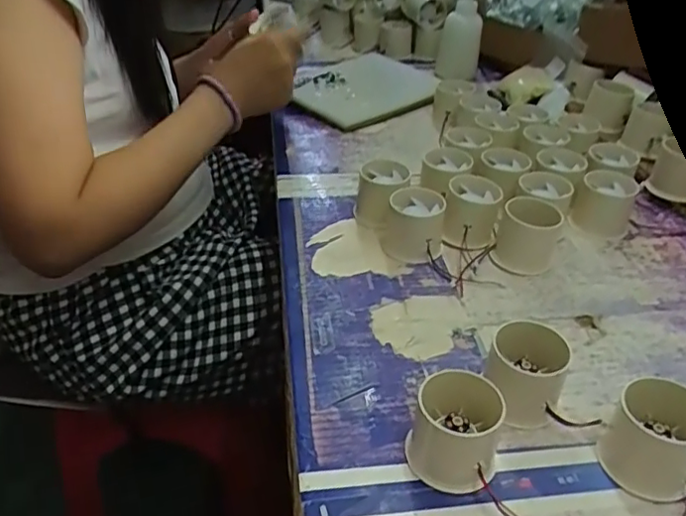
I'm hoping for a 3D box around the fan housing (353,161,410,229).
[{"bbox_3d":[0.038,-0.063,0.583,0.049,0.053,0.053,9,37,12],"label":"fan housing"}]

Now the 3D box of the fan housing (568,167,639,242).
[{"bbox_3d":[0.256,-0.052,0.574,0.054,0.048,0.053,19,40,23],"label":"fan housing"}]

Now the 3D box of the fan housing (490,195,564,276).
[{"bbox_3d":[0.164,-0.021,0.523,0.050,0.055,0.048,15,39,19],"label":"fan housing"}]

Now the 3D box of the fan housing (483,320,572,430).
[{"bbox_3d":[0.122,0.076,0.390,0.050,0.048,0.051,15,39,19],"label":"fan housing"}]

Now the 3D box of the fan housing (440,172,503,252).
[{"bbox_3d":[0.122,-0.043,0.562,0.054,0.047,0.067,10,37,12],"label":"fan housing"}]

